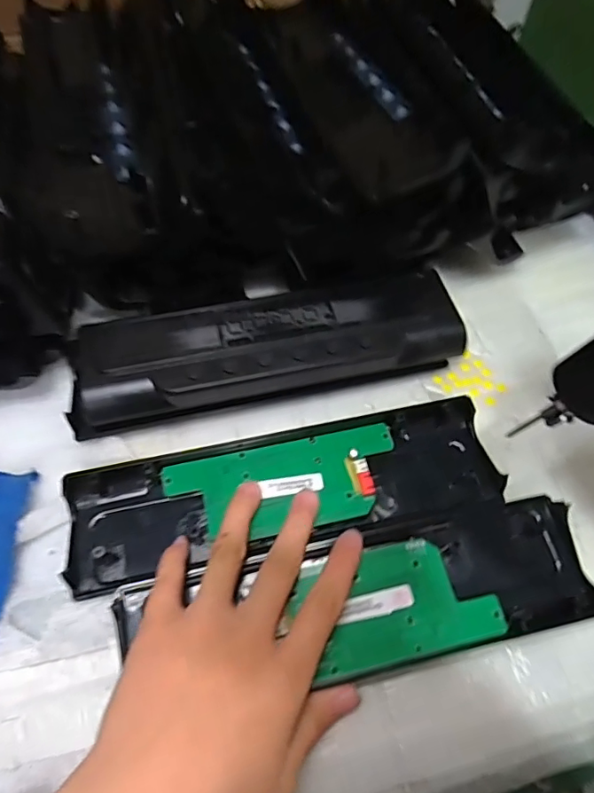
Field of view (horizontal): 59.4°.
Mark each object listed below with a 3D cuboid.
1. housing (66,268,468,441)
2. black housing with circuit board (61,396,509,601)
[{"bbox_3d":[-0.015,-0.032,0.341,0.249,0.034,0.062,-12,61,-9],"label":"housing"},{"bbox_3d":[-0.004,0.054,0.308,0.246,0.020,0.068,-10,61,-7],"label":"black housing with circuit board"}]

